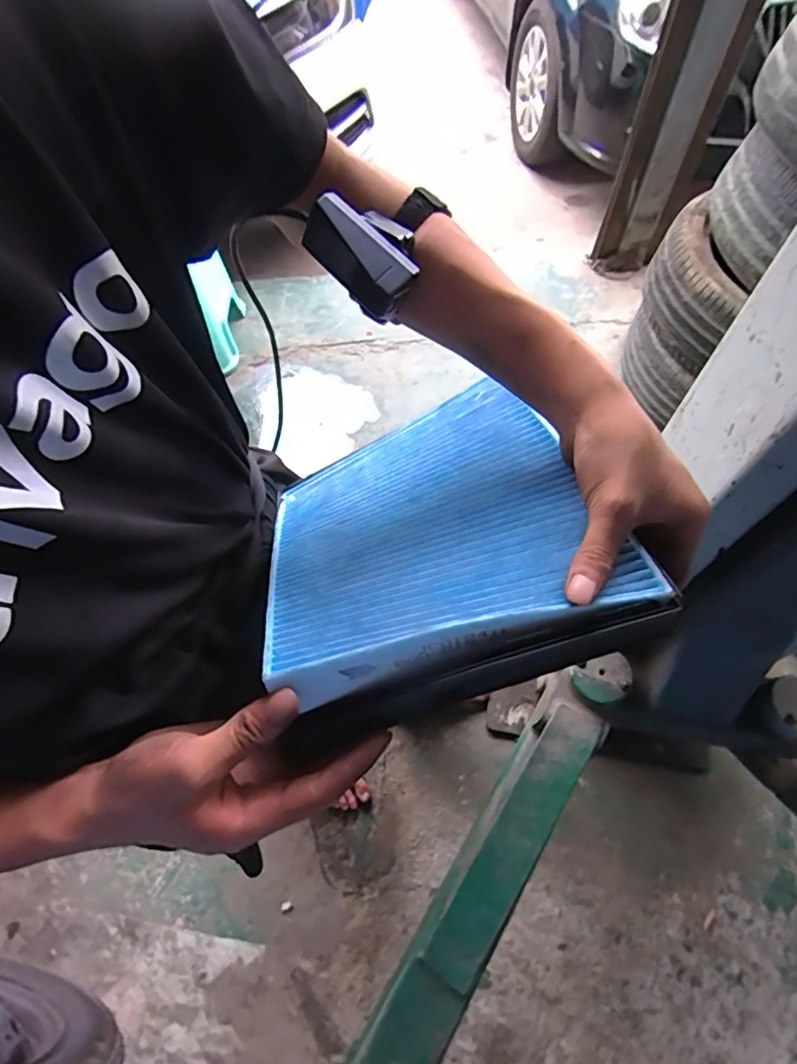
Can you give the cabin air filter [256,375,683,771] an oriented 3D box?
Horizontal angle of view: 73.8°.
[{"bbox_3d":[0.015,0.000,0.359,0.208,0.050,0.239,-20,39,1],"label":"cabin air filter"}]

